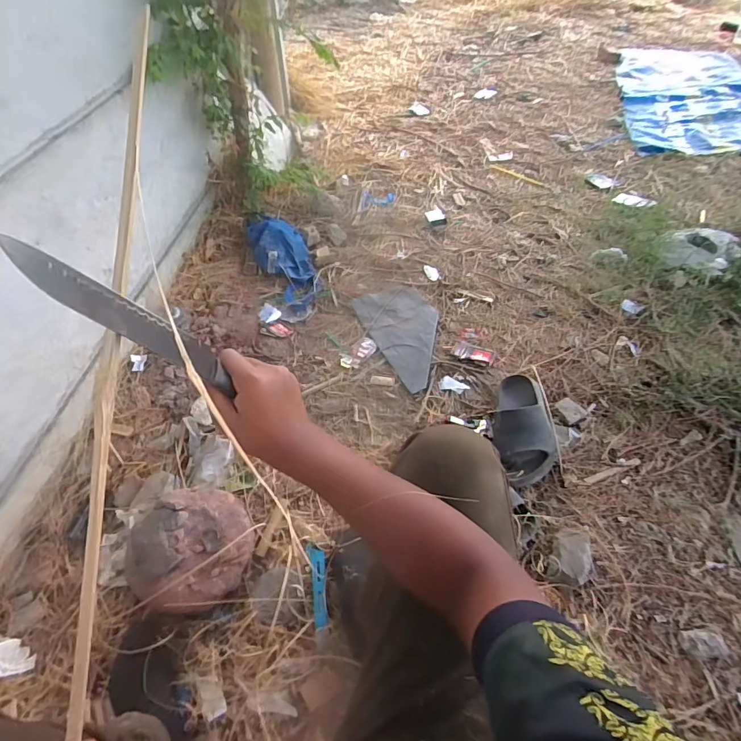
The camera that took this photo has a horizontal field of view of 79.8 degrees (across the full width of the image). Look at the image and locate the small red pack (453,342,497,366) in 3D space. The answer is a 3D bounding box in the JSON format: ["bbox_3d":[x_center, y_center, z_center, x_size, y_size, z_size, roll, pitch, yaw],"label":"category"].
[{"bbox_3d":[0.274,-0.044,1.174,0.112,0.018,0.047,20,53,17],"label":"small red pack"}]

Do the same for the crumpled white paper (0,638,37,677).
[{"bbox_3d":[-0.645,0.506,0.788,0.093,0.016,0.051,45,43,-1],"label":"crumpled white paper"}]

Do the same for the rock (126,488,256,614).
[{"bbox_3d":[-0.324,0.335,0.828,0.190,0.127,0.205,0,50,0],"label":"rock"}]

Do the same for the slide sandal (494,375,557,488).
[{"bbox_3d":[0.337,0.126,0.986,0.121,0.076,0.293,3,50,3],"label":"slide sandal"}]

